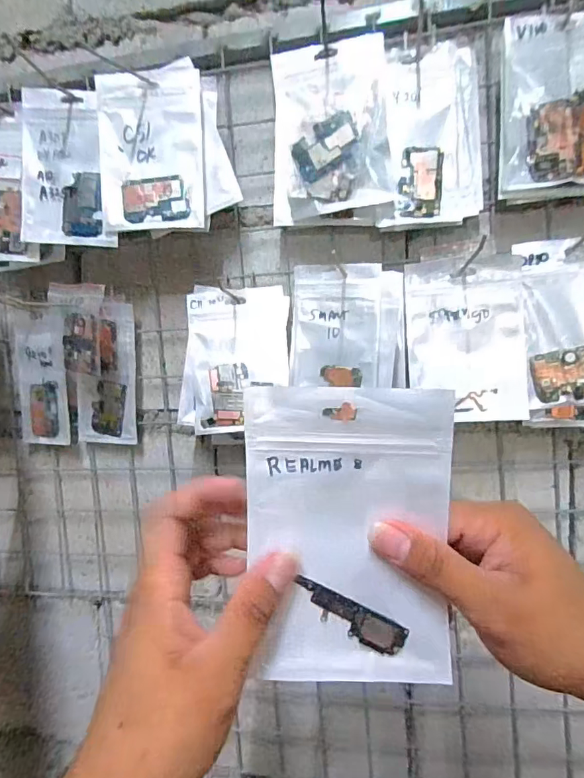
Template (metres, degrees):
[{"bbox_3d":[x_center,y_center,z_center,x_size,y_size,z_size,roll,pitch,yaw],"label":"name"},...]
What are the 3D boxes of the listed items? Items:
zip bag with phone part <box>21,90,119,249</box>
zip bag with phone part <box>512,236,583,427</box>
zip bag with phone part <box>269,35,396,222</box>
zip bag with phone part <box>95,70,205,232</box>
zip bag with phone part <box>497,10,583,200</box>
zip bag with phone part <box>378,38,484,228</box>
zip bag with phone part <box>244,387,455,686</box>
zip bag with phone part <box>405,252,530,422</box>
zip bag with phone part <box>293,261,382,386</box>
[{"bbox_3d":[-0.239,-0.227,0.486,0.094,0.148,0.012,-3,4,0],"label":"zip bag with phone part"},{"bbox_3d":[0.269,-0.052,0.436,0.103,0.170,0.026,-2,5,16],"label":"zip bag with phone part"},{"bbox_3d":[0.041,-0.249,0.459,0.122,0.162,0.044,3,7,9],"label":"zip bag with phone part"},{"bbox_3d":[-0.142,-0.241,0.476,0.105,0.148,0.007,-3,4,0],"label":"zip bag with phone part"},{"bbox_3d":[0.247,-0.260,0.430,0.103,0.150,0.029,-3,4,3],"label":"zip bag with phone part"},{"bbox_3d":[0.138,-0.245,0.453,0.093,0.163,0.012,-4,4,-3],"label":"zip bag with phone part"},{"bbox_3d":[0.030,0.074,0.243,0.102,0.148,0.017,-3,4,3],"label":"zip bag with phone part"},{"bbox_3d":[0.166,-0.048,0.448,0.106,0.150,0.010,-3,4,8],"label":"zip bag with phone part"},{"bbox_3d":[0.041,-0.060,0.446,0.087,0.111,0.009,-2,4,14],"label":"zip bag with phone part"}]

